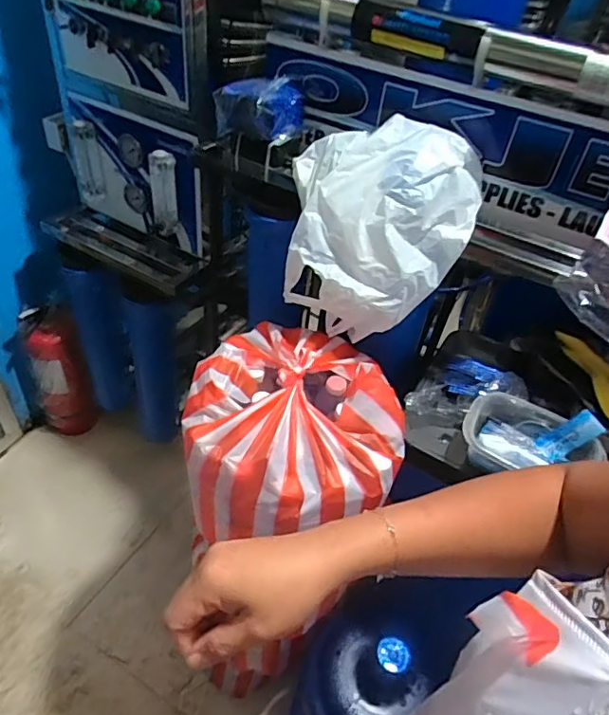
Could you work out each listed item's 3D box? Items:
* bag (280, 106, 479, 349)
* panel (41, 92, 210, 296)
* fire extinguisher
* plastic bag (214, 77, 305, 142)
[{"bbox_3d":[0.110,-0.191,0.800,0.266,0.252,0.196,10,43,2],"label":"bag"},{"bbox_3d":[-0.397,-0.365,1.152,0.420,0.309,0.131,26,37,20],"label":"panel"},{"bbox_3d":[-0.716,0.045,1.565,0.128,0.443,0.133,-28,53,-32],"label":"fire extinguisher"},{"bbox_3d":[-0.069,-0.392,0.840,0.141,0.072,0.092,2,43,-6],"label":"plastic bag"}]

